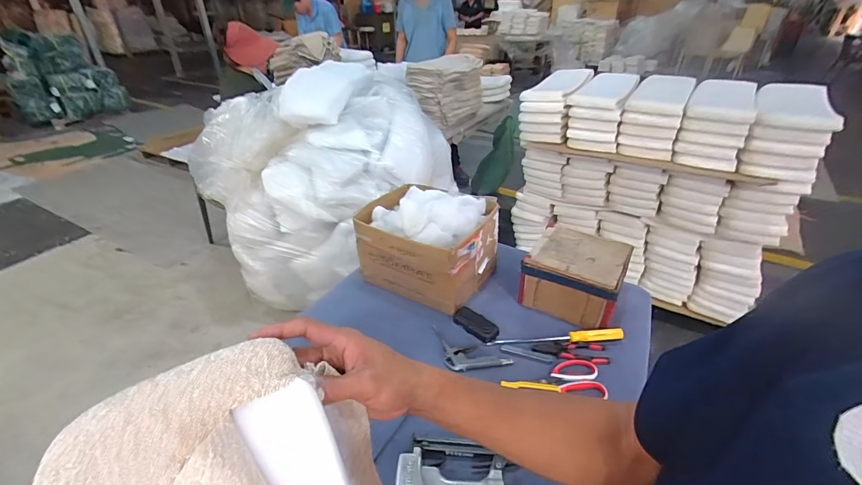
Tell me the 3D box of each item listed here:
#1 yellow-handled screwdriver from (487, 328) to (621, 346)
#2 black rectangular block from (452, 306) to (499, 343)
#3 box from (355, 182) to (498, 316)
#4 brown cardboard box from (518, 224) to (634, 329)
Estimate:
[{"bbox_3d":[0.269,0.204,0.863,0.293,0.031,0.022,-1,32,0],"label":"yellow-handled screwdriver"},{"bbox_3d":[0.100,0.189,0.924,0.118,0.015,0.060,22,38,31],"label":"black rectangular block"},{"bbox_3d":[-0.018,-0.006,1.012,0.318,0.227,0.231,15,36,24],"label":"box"},{"bbox_3d":[0.357,0.083,0.979,0.212,0.136,0.198,19,37,28],"label":"brown cardboard box"}]

